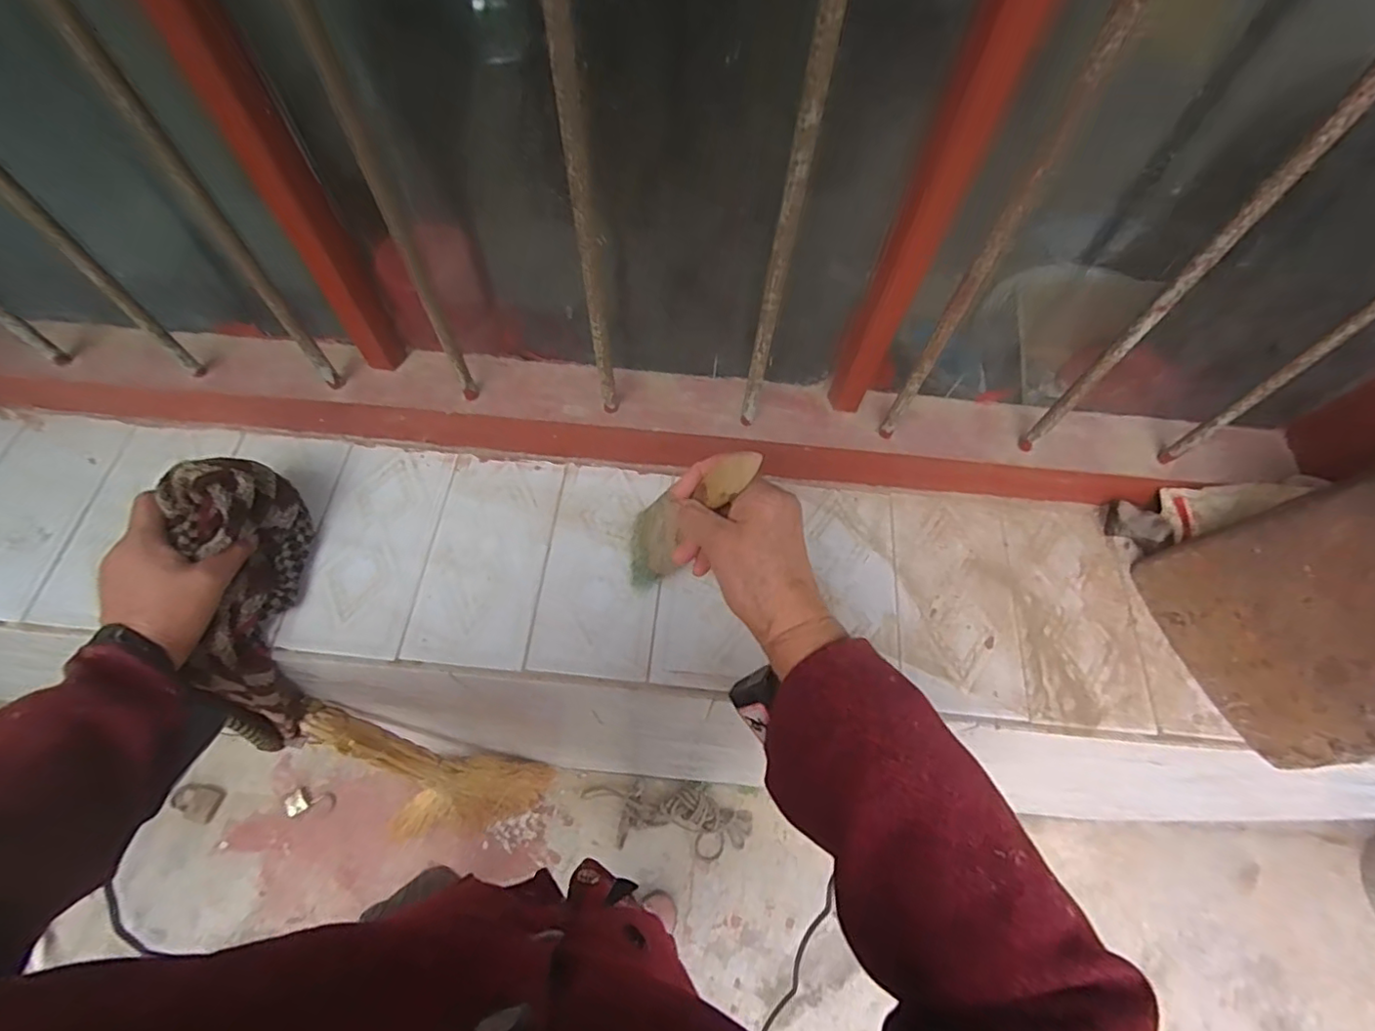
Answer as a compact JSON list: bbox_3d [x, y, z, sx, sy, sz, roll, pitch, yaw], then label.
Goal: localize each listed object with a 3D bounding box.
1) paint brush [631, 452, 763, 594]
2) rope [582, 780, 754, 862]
[{"bbox_3d":[-0.004,0.000,0.414,0.014,0.194,0.053,5,65,-24],"label":"paint brush"},{"bbox_3d":[-0.044,0.649,1.263,0.353,0.027,0.127,8,63,2],"label":"rope"}]

